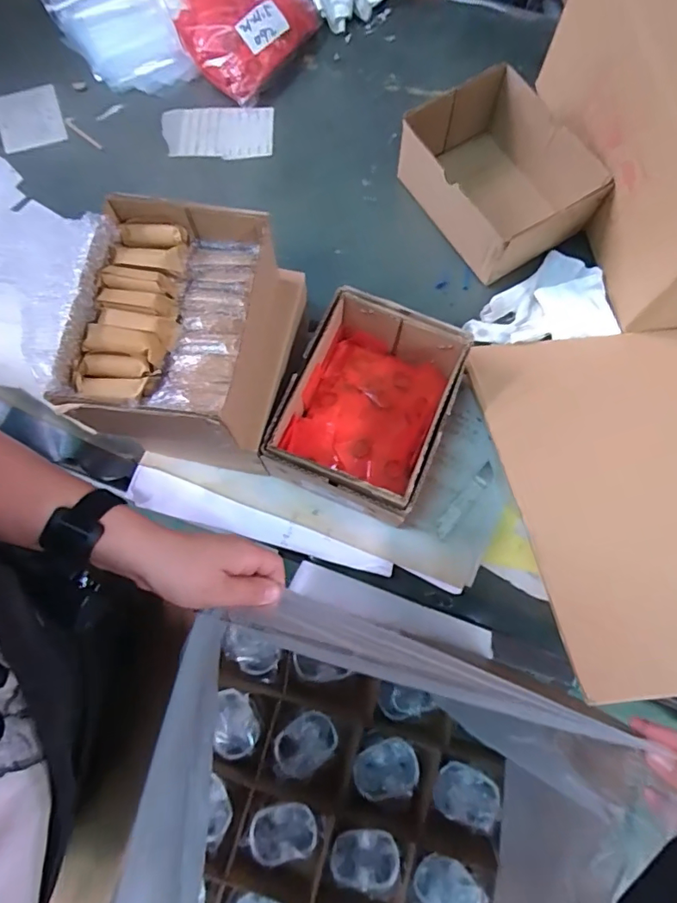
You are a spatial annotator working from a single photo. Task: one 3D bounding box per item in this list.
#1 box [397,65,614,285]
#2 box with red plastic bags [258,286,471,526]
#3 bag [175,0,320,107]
[{"bbox_3d":[0.189,-0.329,0.613,0.157,0.089,0.198,-29,76,-7],"label":"box"},{"bbox_3d":[0.032,-0.045,0.534,0.153,0.094,0.199,23,76,7],"label":"box with red plastic bags"},{"bbox_3d":[-0.137,-0.615,0.715,0.183,0.060,0.176,-42,78,-9],"label":"bag"}]

